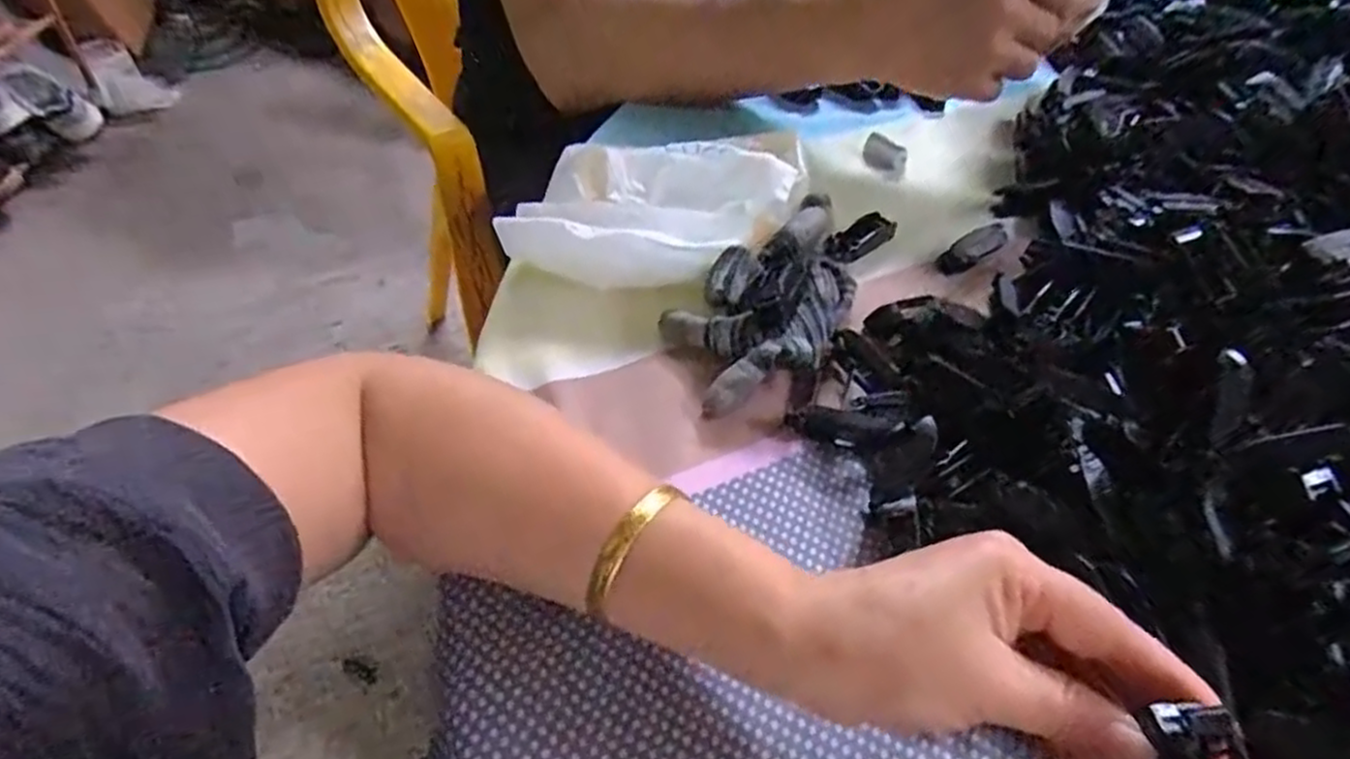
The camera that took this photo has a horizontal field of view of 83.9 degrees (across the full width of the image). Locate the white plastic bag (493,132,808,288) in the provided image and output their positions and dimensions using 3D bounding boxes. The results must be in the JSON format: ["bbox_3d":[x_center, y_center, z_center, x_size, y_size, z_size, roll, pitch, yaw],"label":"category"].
[{"bbox_3d":[-0.010,-0.104,0.437,0.160,0.048,0.111,4,51,-1],"label":"white plastic bag"}]

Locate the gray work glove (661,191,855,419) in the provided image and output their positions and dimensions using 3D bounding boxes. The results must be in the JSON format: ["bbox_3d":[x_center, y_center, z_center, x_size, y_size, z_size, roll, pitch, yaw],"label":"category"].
[{"bbox_3d":[0.055,-0.039,0.392,0.135,0.039,0.073,-36,62,-29],"label":"gray work glove"}]

